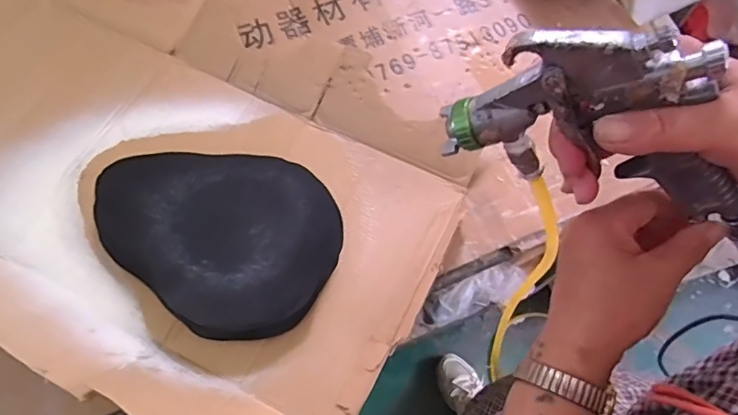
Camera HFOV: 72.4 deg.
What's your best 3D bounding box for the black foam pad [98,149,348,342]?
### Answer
[{"bbox_3d":[-0.204,0.021,0.624,0.328,0.047,0.228,20,66,8],"label":"black foam pad"}]

